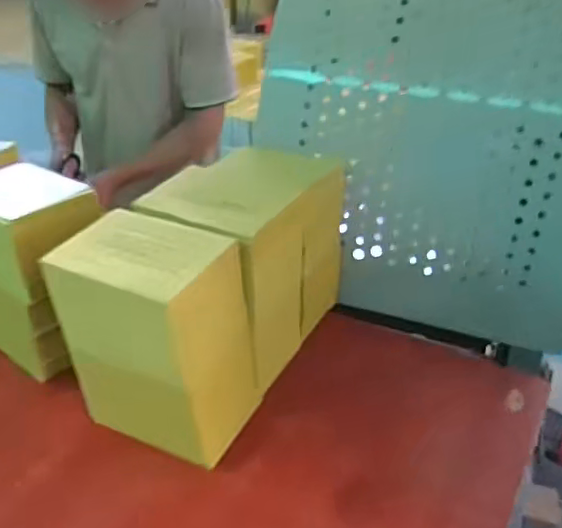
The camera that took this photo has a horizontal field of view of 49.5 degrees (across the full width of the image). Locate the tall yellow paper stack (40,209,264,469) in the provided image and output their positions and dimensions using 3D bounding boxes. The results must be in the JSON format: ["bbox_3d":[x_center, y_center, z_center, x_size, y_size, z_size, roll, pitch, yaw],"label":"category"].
[{"bbox_3d":[-0.126,0.077,0.653,0.171,0.216,0.112,15,36,23],"label":"tall yellow paper stack"}]

